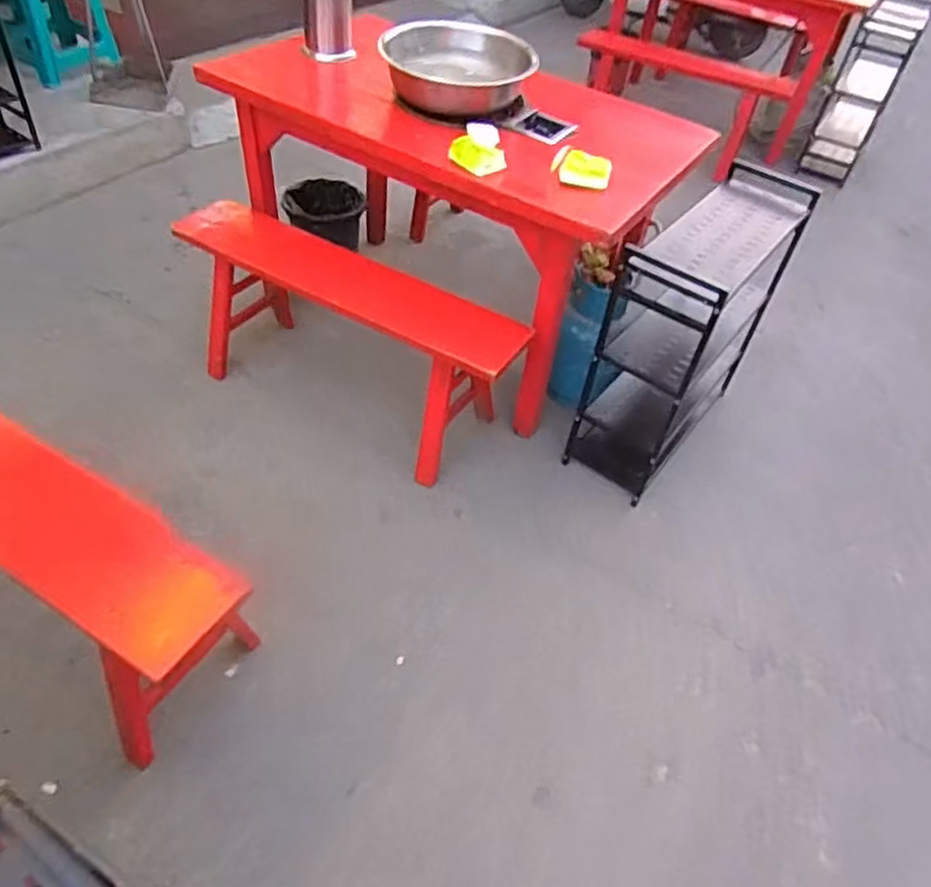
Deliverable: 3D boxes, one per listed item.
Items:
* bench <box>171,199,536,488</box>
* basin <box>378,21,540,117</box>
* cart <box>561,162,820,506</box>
[{"bbox_3d":[-0.314,-0.273,1.831,0.957,0.382,0.324,28,50,16],"label":"bench"},{"bbox_3d":[-0.036,-0.927,1.722,0.302,0.116,0.307,-32,59,-32],"label":"basin"},{"bbox_3d":[0.543,-0.282,1.785,0.269,0.617,0.582,33,51,20],"label":"cart"}]

